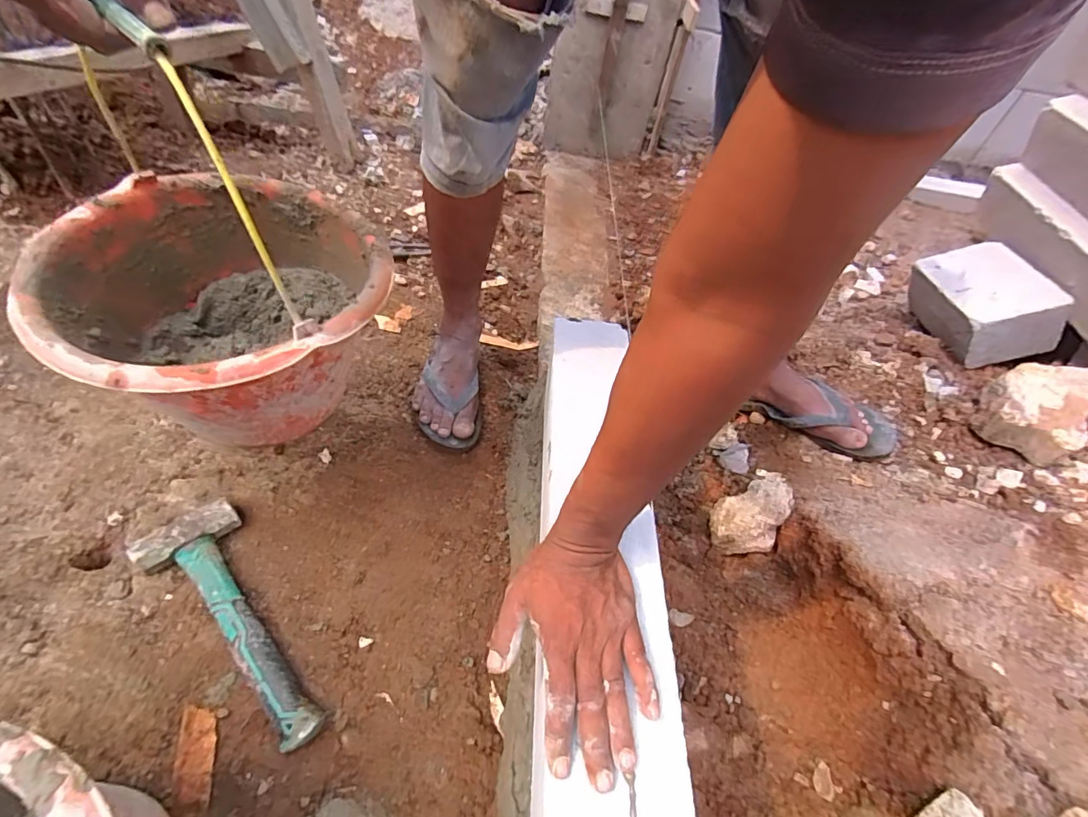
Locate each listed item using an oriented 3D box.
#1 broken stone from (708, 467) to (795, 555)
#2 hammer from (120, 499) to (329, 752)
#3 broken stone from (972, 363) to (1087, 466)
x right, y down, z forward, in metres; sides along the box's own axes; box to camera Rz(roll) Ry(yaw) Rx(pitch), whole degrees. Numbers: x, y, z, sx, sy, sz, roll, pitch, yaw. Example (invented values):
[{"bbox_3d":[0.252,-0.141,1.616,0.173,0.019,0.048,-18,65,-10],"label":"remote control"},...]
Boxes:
[{"bbox_3d":[0.301,0.141,0.694,0.085,0.085,0.147,38,53,21],"label":"broken stone"},{"bbox_3d":[-0.325,0.223,0.529,0.291,0.066,0.096,39,53,18],"label":"hammer"},{"bbox_3d":[0.721,0.004,0.719,0.184,0.101,0.123,-27,58,-29],"label":"broken stone"}]

